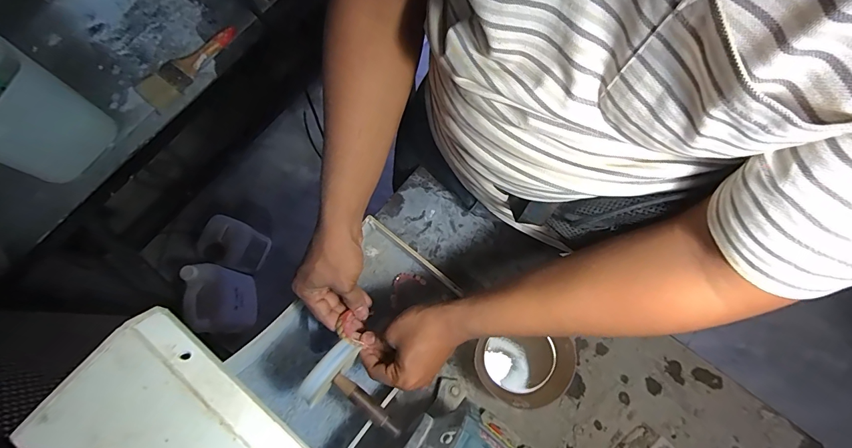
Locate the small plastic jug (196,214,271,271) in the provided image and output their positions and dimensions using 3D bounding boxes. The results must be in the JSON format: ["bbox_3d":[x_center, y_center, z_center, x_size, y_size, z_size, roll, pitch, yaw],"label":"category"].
[{"bbox_3d":[-0.602,0.072,1.277,0.124,0.221,0.143,29,76,7],"label":"small plastic jug"}]

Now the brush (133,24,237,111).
[{"bbox_3d":[-0.422,-0.287,0.717,0.086,0.013,0.199,43,78,10],"label":"brush"}]

